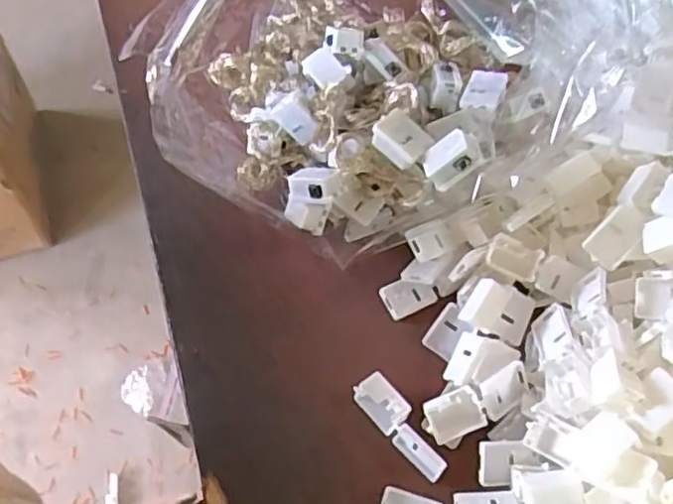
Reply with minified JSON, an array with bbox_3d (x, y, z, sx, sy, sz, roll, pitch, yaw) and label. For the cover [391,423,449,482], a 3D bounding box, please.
[{"bbox_3d":[0.039,0.093,0.307,0.009,0.012,0.027,-37,65,-22],"label":"cover"}]

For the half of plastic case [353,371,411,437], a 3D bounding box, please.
[{"bbox_3d":[0.022,0.073,0.319,0.027,0.021,0.007,45,22,18],"label":"half of plastic case"}]

